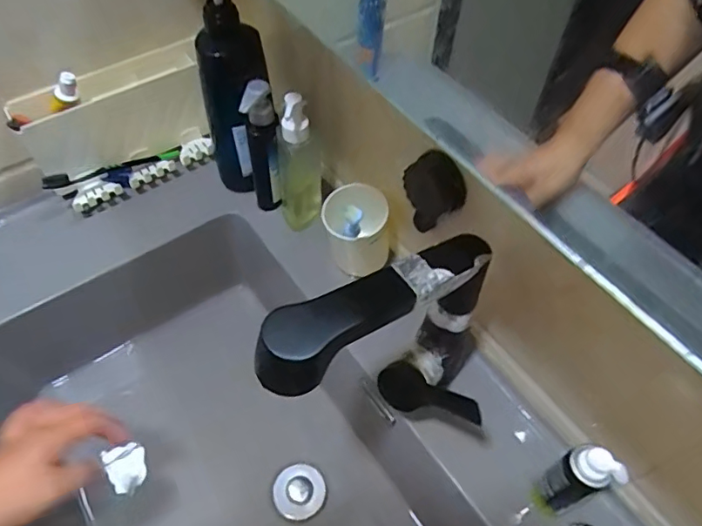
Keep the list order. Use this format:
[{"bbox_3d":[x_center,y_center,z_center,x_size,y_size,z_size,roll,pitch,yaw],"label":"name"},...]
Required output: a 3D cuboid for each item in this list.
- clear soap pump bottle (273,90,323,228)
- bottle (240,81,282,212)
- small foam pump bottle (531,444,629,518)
[{"bbox_3d":[-0.060,-0.104,0.585,0.055,0.181,0.043,-6,54,-6],"label":"clear soap pump bottle"},{"bbox_3d":[-0.098,-0.122,0.594,0.035,0.167,0.038,-8,55,-8],"label":"bottle"},{"bbox_3d":[0.176,0.175,0.427,0.030,0.108,0.031,-15,56,-12],"label":"small foam pump bottle"}]

